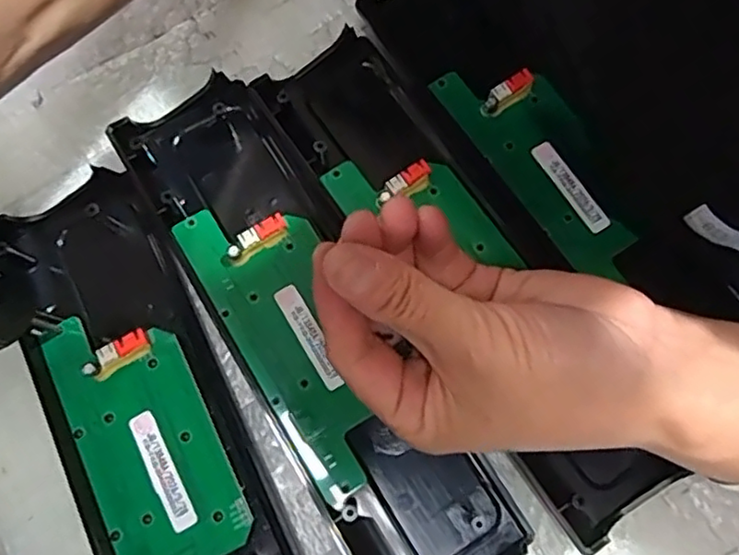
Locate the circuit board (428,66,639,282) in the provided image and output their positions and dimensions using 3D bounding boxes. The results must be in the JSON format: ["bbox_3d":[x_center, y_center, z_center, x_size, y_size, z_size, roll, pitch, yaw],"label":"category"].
[{"bbox_3d":[0.084,-0.057,0.296,0.048,0.015,0.118,-33,76,-11],"label":"circuit board"}]

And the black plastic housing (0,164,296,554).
[{"bbox_3d":[-0.089,0.073,0.257,0.071,0.019,0.246,-25,75,-9],"label":"black plastic housing"}]

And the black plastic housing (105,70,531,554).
[{"bbox_3d":[-0.027,0.020,0.273,0.067,0.018,0.244,-31,76,-10],"label":"black plastic housing"}]

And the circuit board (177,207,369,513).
[{"bbox_3d":[-0.031,0.023,0.272,0.051,0.015,0.135,-30,76,-10],"label":"circuit board"}]

